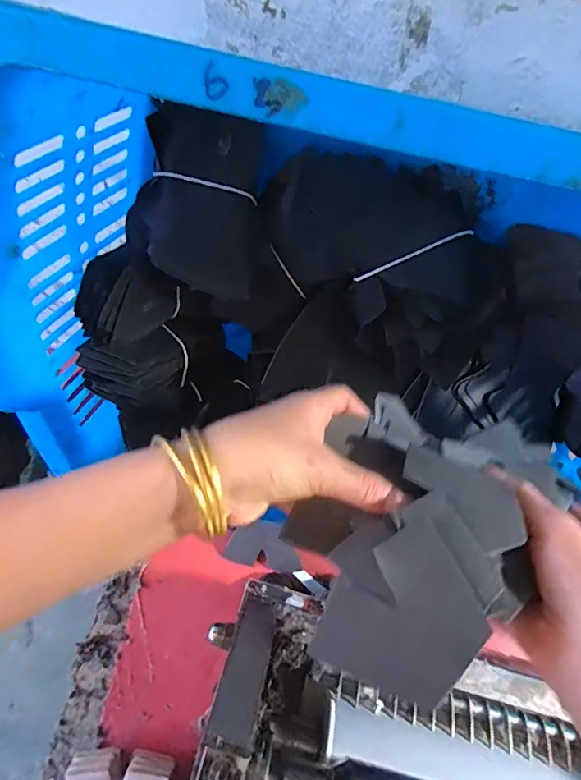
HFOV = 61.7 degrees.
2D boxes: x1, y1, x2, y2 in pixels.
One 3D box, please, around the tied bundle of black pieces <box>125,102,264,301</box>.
[{"bbox_3d":[-0.073,-0.147,0.384,0.090,0.045,0.130,7,102,-12],"label":"tied bundle of black pieces"}]

